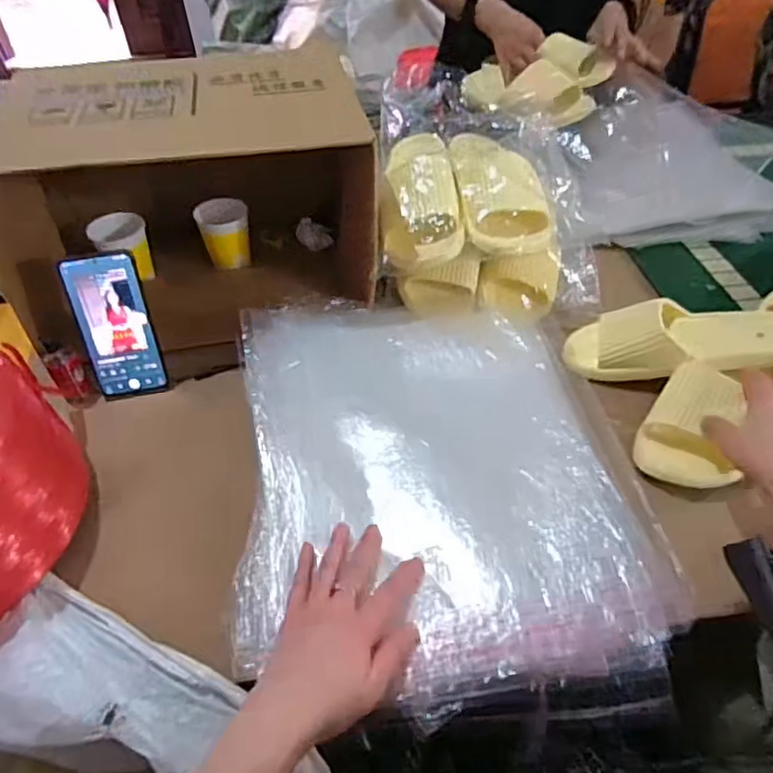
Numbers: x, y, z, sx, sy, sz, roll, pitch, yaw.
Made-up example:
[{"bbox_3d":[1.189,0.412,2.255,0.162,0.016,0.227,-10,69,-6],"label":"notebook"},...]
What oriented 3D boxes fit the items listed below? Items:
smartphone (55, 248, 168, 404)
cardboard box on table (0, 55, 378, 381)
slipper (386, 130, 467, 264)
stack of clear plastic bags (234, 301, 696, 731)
[{"bbox_3d":[-0.291,-0.062,0.631,0.072,0.158,0.010,-12,27,-12],"label":"smartphone"},{"bbox_3d":[-0.233,-0.239,0.760,0.392,0.286,0.321,-11,47,-8],"label":"cardboard box on table"},{"bbox_3d":[0.041,-0.246,0.730,0.091,0.080,0.220,-3,46,-1],"label":"slipper"},{"bbox_3d":[0.046,0.075,0.568,0.357,0.070,0.421,-4,50,-3],"label":"stack of clear plastic bags"}]

